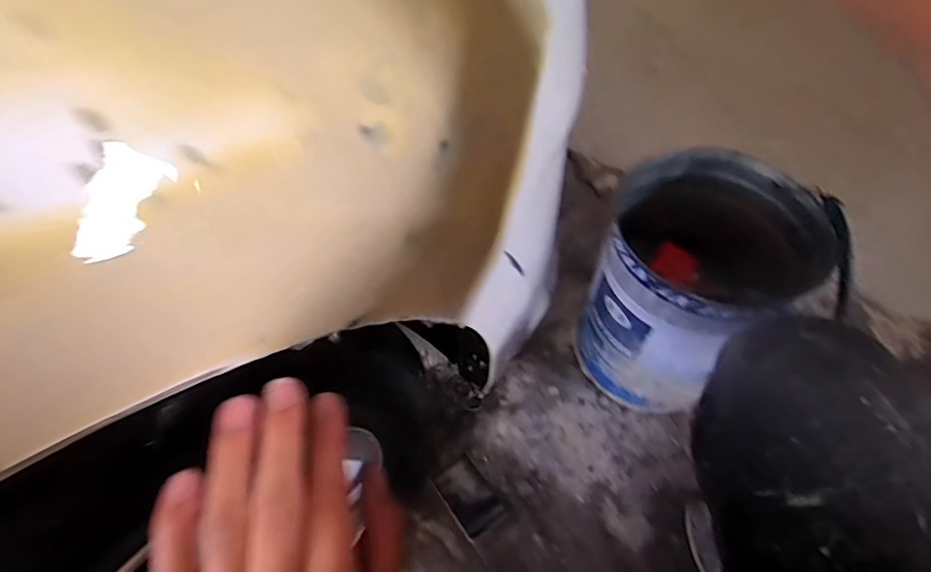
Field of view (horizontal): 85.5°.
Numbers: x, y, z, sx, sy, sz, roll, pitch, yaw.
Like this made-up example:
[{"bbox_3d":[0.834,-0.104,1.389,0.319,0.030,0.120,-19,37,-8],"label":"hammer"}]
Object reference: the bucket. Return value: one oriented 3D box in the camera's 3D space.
[{"bbox_3d":[0.348,0.016,0.780,0.265,0.360,0.272,-1,57,1],"label":"bucket"}]

